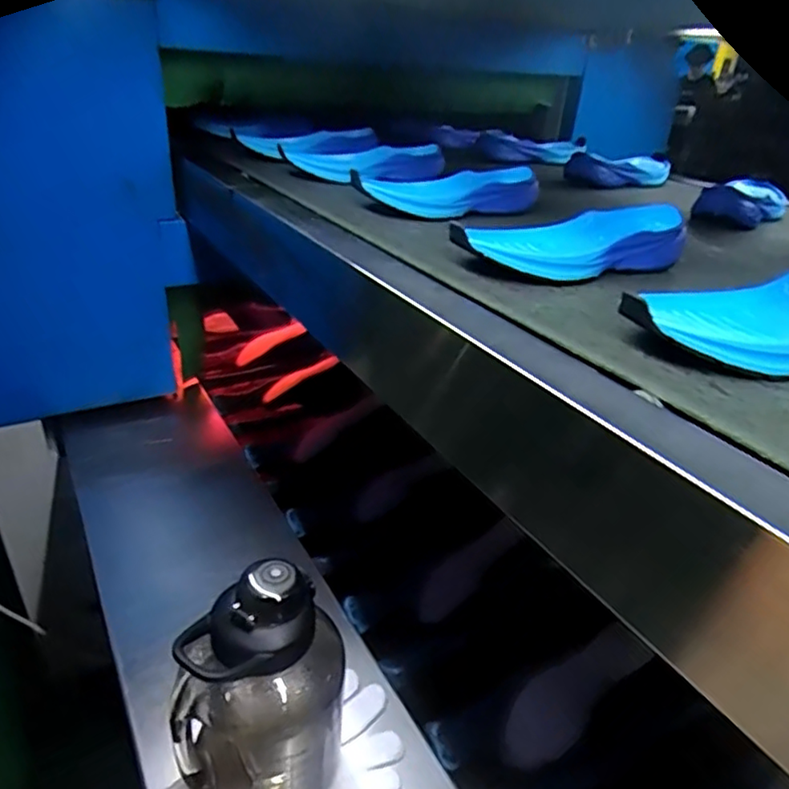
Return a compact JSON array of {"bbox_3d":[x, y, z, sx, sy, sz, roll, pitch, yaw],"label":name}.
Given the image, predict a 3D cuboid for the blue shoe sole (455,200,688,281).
[{"bbox_3d":[0.150,-0.136,0.531,0.227,0.038,0.088,-13,34,-22],"label":"blue shoe sole"}]

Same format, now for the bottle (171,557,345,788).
[{"bbox_3d":[-0.103,0.239,0.469,0.125,0.210,0.100,-16,35,-26],"label":"bottle"}]

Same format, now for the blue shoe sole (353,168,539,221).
[{"bbox_3d":[0.064,-0.229,0.678,0.212,0.037,0.073,-11,34,-20],"label":"blue shoe sole"}]

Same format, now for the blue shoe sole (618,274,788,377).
[{"bbox_3d":[0.255,-0.051,0.398,0.222,0.038,0.080,-11,34,-20],"label":"blue shoe sole"}]

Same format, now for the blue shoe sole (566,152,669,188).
[{"bbox_3d":[0.366,-0.351,0.946,0.222,0.038,0.068,-18,36,-28],"label":"blue shoe sole"}]

